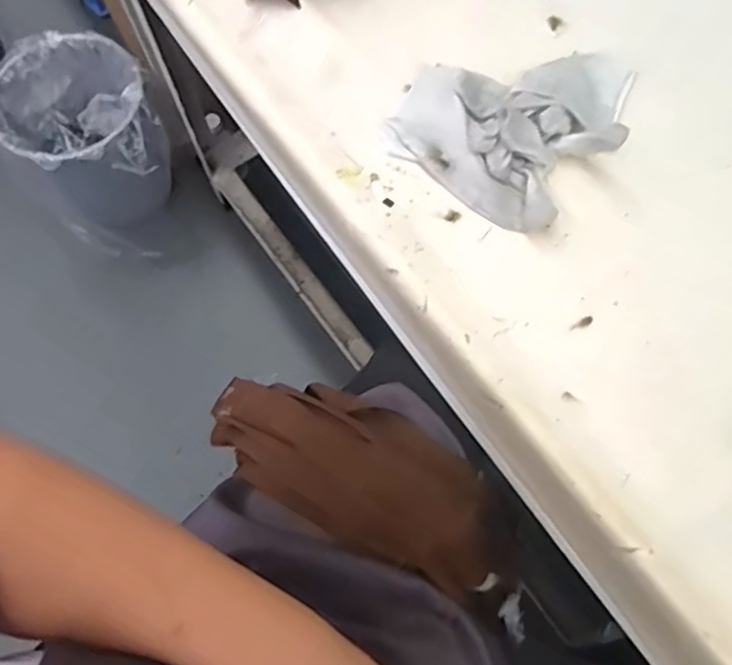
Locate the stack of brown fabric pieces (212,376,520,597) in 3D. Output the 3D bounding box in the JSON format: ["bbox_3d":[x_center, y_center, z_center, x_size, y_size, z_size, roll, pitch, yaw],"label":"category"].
[{"bbox_3d":[0.000,0.118,0.482,0.275,0.109,0.098,24,72,9],"label":"stack of brown fabric pieces"}]

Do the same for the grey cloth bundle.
[{"bbox_3d":[0.101,-0.156,0.415,0.146,0.035,0.164,26,70,9],"label":"grey cloth bundle"}]

